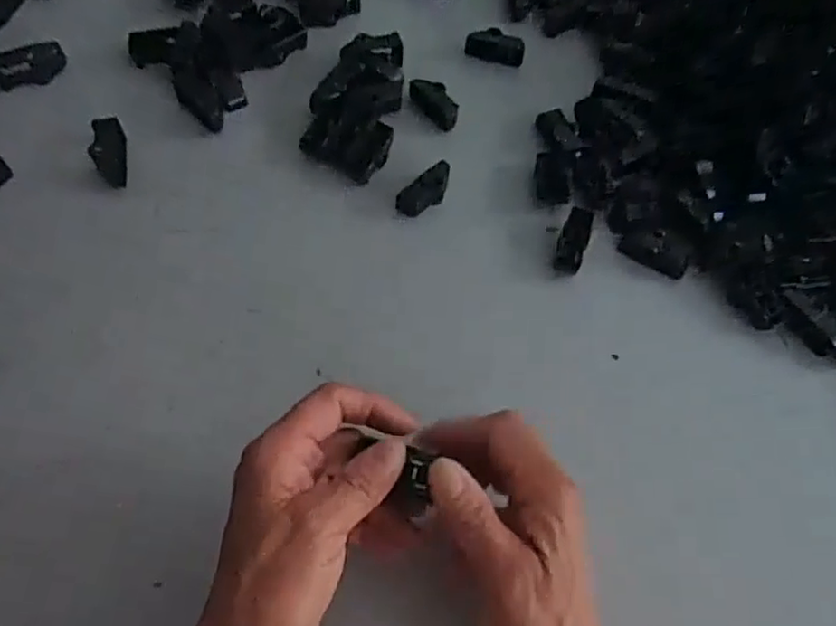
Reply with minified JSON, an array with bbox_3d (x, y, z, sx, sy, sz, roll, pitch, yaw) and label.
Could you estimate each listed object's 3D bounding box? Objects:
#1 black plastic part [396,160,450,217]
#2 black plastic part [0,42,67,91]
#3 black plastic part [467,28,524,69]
[{"bbox_3d":[0.006,-0.085,0.454,0.046,0.014,0.019,-44,72,-7],"label":"black plastic part"},{"bbox_3d":[-0.287,-0.183,0.485,0.050,0.019,0.025,-27,68,-14],"label":"black plastic part"},{"bbox_3d":[0.062,-0.211,0.519,0.046,0.017,0.017,22,65,9],"label":"black plastic part"}]

